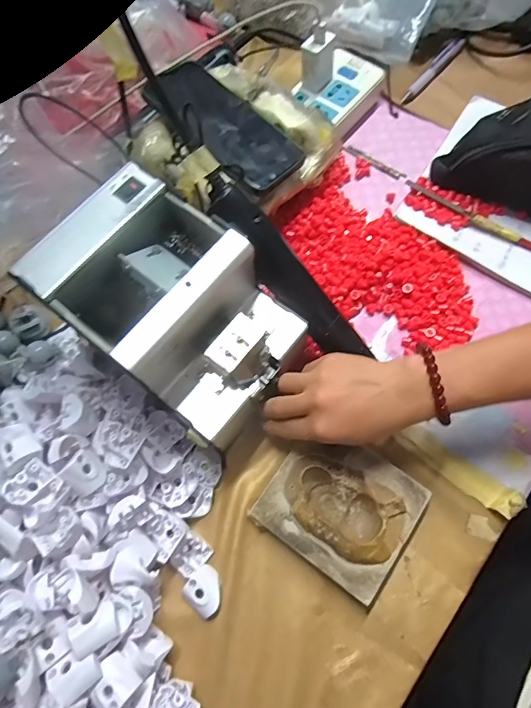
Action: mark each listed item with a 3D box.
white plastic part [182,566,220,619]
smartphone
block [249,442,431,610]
[{"bbox_3d":[-0.049,0.189,0.335,0.028,0.012,0.031,-38,76,-12],"label":"white plastic part"},{"bbox_3d":[-0.044,-0.228,0.416,0.159,0.011,0.088,41,60,3],"label":"smartphone"},{"bbox_3d":[0.064,0.128,0.358,0.115,0.033,0.105,35,74,10],"label":"block"}]

